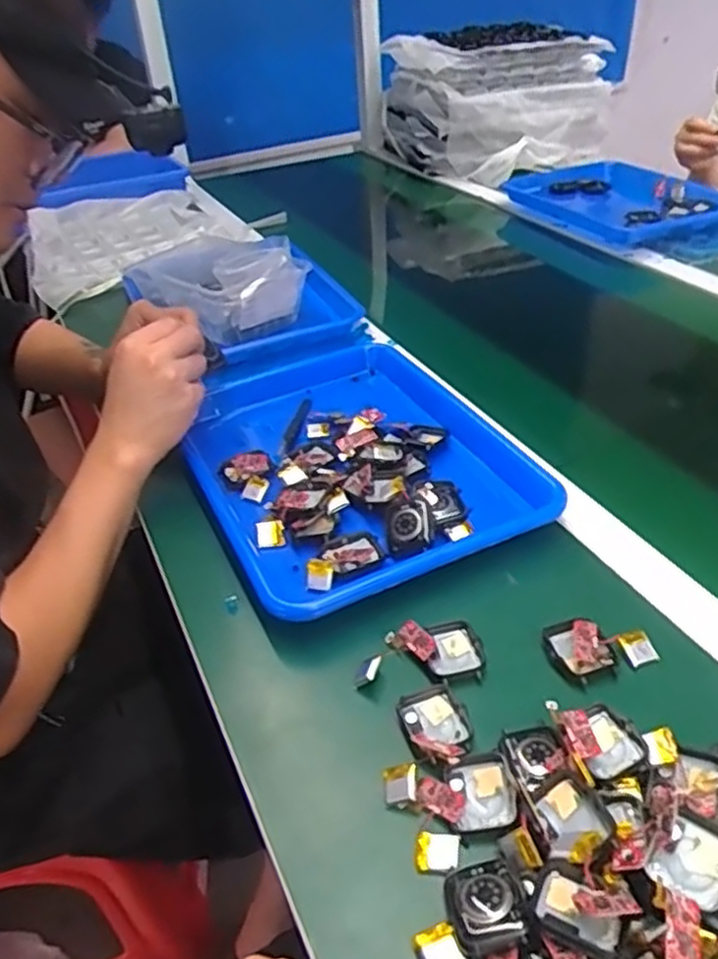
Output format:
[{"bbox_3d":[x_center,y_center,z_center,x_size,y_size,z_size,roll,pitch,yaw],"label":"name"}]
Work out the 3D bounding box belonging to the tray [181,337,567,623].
[{"bbox_3d":[-0.011,-0.019,0.659,0.250,0.034,0.326,-19,40,-18],"label":"tray"}]

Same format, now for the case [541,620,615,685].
[{"bbox_3d":[0.144,0.110,0.483,0.038,0.012,0.045,-9,37,-6],"label":"case"}]

